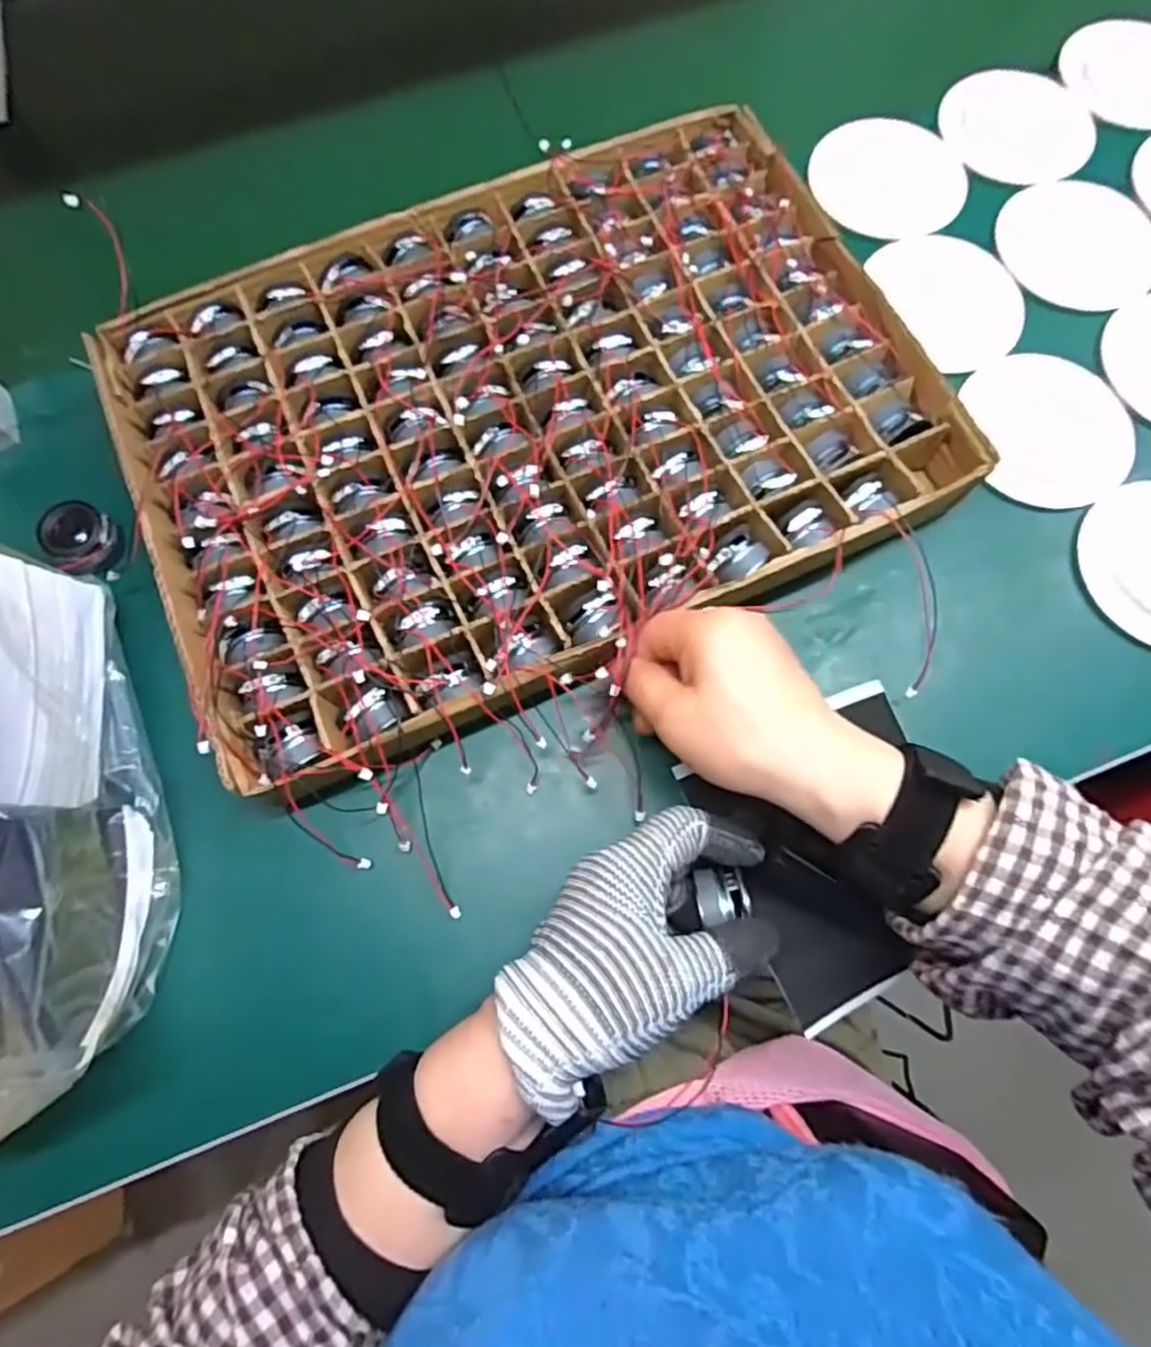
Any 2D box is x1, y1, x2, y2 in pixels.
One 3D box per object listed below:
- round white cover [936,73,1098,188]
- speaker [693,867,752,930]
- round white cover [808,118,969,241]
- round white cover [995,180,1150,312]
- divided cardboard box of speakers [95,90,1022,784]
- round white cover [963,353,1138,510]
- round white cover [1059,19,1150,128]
[{"bbox_3d":[0.303,-0.378,0.483,0.097,0.004,0.101,0,75,0],"label":"round white cover"},{"bbox_3d":[0.064,0.098,0.309,0.023,0.017,0.022,-8,75,-2],"label":"speaker"},{"bbox_3d":[0.210,-0.334,0.472,0.100,0.004,0.095,0,75,0],"label":"round white cover"},{"bbox_3d":[0.328,-0.280,0.457,0.100,0.004,0.098,0,75,0],"label":"round white cover"},{"bbox_3d":[-0.025,-0.141,0.395,0.408,0.045,0.295,-24,76,-6],"label":"divided cardboard box of speakers"},{"bbox_3d":[0.286,-0.147,0.420,0.091,0.004,0.101,-7,75,-2],"label":"round white cover"},{"bbox_3d":[0.396,-0.420,0.493,0.103,0.008,0.092,9,75,2],"label":"round white cover"}]

